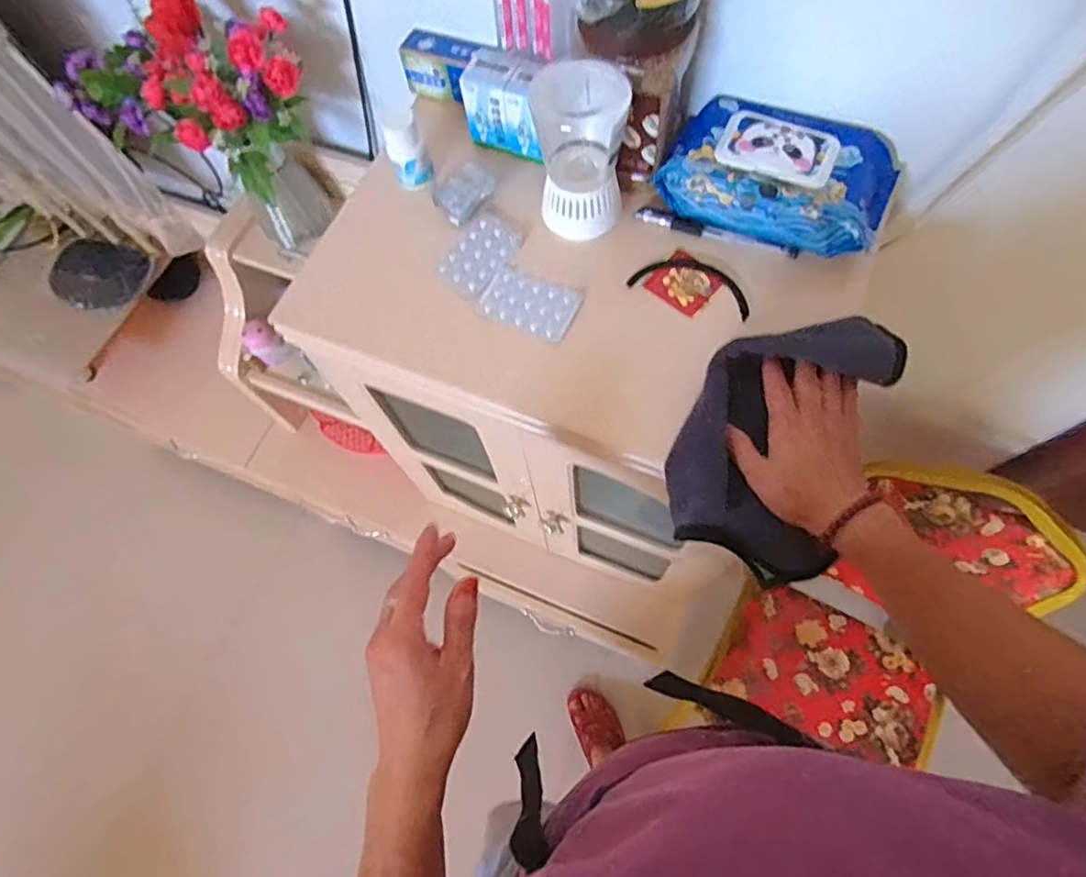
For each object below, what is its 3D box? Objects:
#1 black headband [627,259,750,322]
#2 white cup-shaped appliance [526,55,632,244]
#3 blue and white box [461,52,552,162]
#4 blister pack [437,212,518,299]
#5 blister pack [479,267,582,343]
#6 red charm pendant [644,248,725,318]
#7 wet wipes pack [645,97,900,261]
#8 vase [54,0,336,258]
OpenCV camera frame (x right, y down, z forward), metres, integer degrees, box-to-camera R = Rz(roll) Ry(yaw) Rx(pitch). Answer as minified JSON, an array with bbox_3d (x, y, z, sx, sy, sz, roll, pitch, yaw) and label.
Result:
[{"bbox_3d":[0.136,-0.143,0.541,0.109,0.012,0.048,18,70,10],"label":"black headband"},{"bbox_3d":[0.031,-0.236,0.501,0.072,0.118,0.064,-9,68,0],"label":"white cup-shaped appliance"},{"bbox_3d":[-0.028,-0.325,0.581,0.088,0.071,0.060,18,70,10],"label":"blue and white box"},{"bbox_3d":[-0.061,-0.174,0.564,0.055,0.004,0.083,30,73,14],"label":"blister pack"},{"bbox_3d":[-0.011,-0.122,0.543,0.081,0.010,0.052,23,71,11],"label":"blister pack"},{"bbox_3d":[0.130,-0.142,0.542,0.055,0.009,0.054,37,75,16],"label":"red charm pendant"},{"bbox_3d":[0.211,-0.237,0.534,0.188,0.045,0.116,23,71,12],"label":"wet wipes pack"},{"bbox_3d":[-0.369,-0.342,0.720,0.211,0.283,0.170,-33,70,-10],"label":"vase"}]

